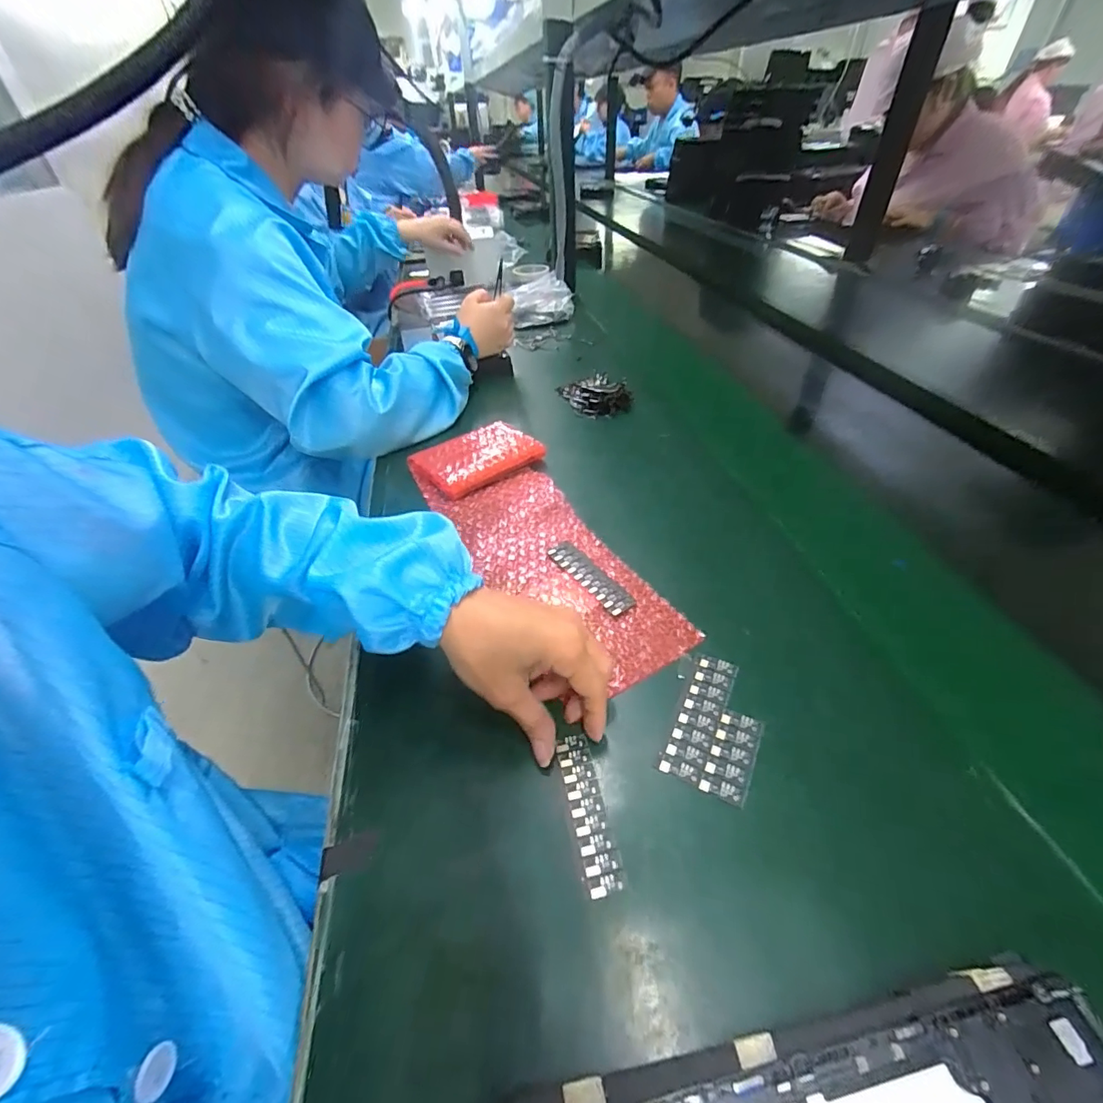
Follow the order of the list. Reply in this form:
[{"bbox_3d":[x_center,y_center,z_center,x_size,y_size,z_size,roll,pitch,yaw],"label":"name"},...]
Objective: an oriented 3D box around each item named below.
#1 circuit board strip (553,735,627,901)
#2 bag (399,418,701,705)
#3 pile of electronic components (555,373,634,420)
[{"bbox_3d":[0.021,0.152,0.287,0.022,0.004,0.088,-11,42,-6],"label":"circuit board strip"},{"bbox_3d":[-0.026,-0.023,0.466,0.138,0.030,0.373,-20,45,-18],"label":"bag"},{"bbox_3d":[0.062,-0.217,0.675,0.084,0.021,0.107,-15,44,-13],"label":"pile of electronic components"}]

